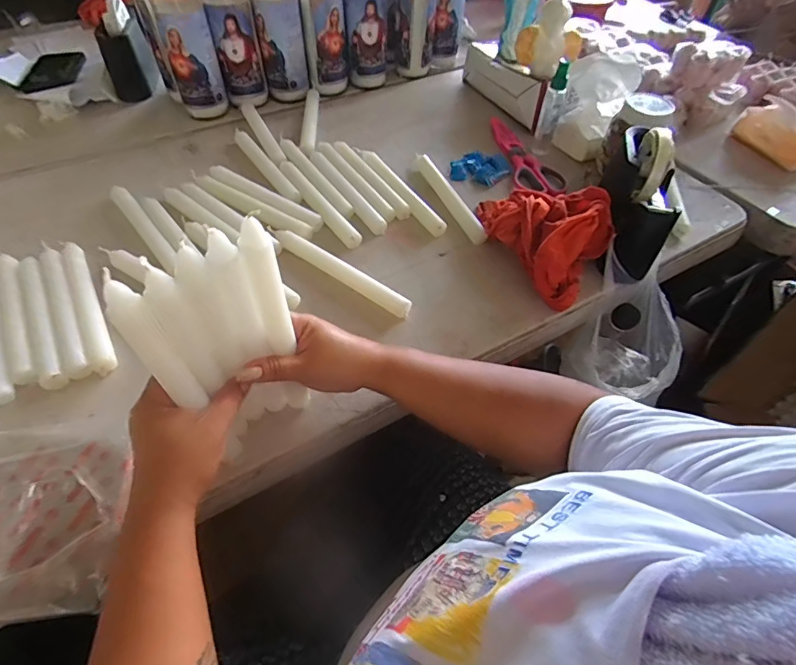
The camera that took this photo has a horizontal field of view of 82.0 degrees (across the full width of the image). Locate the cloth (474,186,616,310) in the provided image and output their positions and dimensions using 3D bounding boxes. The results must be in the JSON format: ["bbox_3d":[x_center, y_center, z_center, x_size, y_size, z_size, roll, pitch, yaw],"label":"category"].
[{"bbox_3d":[0.176,-0.131,0.553,0.113,0.069,0.181,-23,56,-19],"label":"cloth"}]

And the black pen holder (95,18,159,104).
[{"bbox_3d":[-0.469,-0.470,0.798,0.075,0.101,0.058,-28,58,-22],"label":"black pen holder"}]

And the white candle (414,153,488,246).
[{"bbox_3d":[0.069,-0.189,0.634,0.020,0.020,0.203,-16,54,-14],"label":"white candle"}]

